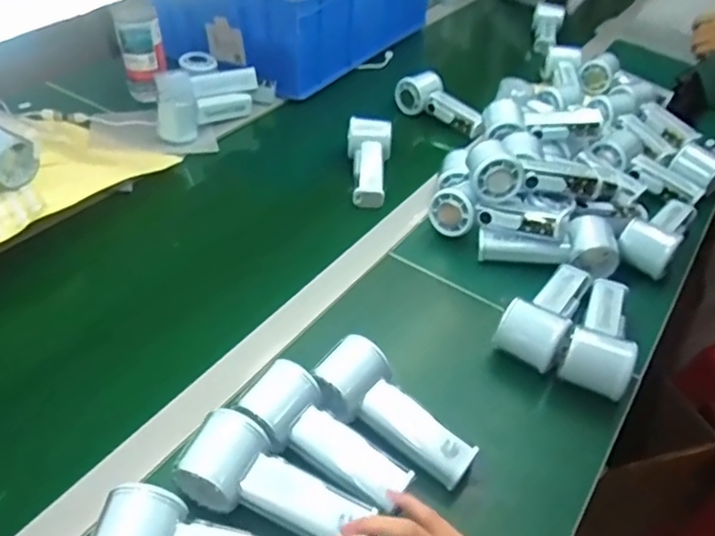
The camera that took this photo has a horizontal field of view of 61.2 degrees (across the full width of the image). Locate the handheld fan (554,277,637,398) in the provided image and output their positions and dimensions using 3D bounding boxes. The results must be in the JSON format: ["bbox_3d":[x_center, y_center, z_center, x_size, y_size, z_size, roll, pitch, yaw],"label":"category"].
[{"bbox_3d":[0.246,0.062,0.593,0.057,0.051,0.136,23,45,20],"label":"handheld fan"}]

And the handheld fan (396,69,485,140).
[{"bbox_3d":[0.131,-0.248,0.941,0.040,0.065,0.176,-25,49,-28],"label":"handheld fan"}]

